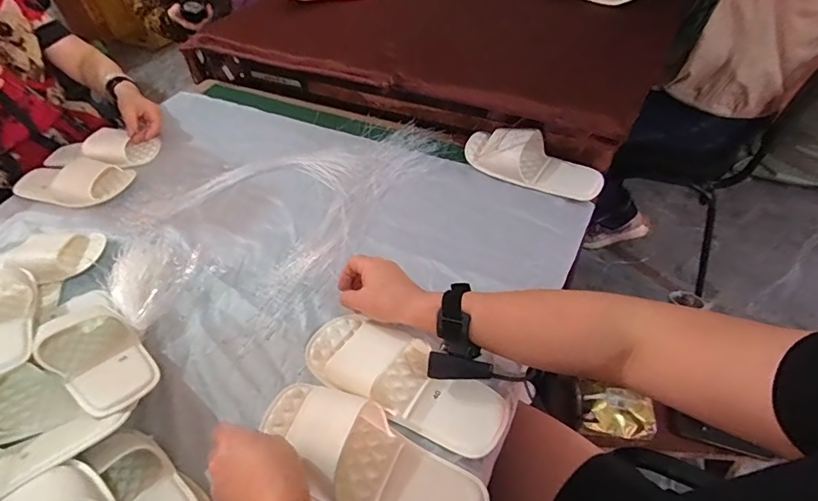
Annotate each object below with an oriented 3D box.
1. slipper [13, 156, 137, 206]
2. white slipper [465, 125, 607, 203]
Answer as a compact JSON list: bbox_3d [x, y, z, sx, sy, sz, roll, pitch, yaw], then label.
[{"bbox_3d":[-0.638,-0.133,0.866,0.224,0.047,0.102,4,49,10],"label":"slipper"},{"bbox_3d":[0.207,-0.159,0.780,0.240,0.056,0.098,24,55,26],"label":"white slipper"}]

